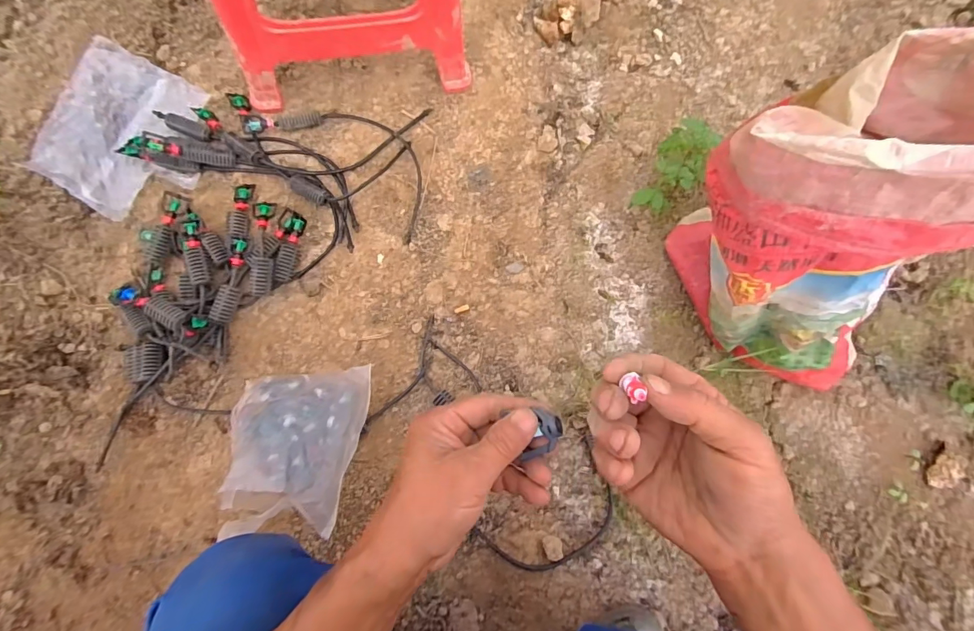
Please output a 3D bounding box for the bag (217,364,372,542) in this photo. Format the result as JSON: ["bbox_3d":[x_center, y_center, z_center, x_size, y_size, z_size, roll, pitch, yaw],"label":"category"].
[{"bbox_3d":[-0.258,0.185,0.587,0.187,0.123,0.219,-2,81,-3],"label":"bag"}]

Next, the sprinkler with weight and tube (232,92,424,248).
[{"bbox_3d":[-0.237,-0.280,0.711,0.361,0.041,0.148,34,81,3],"label":"sprinkler with weight and tube"}]

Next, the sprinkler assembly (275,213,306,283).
[{"bbox_3d":[-0.305,-0.108,0.679,0.023,0.027,0.116,6,81,-2],"label":"sprinkler assembly"}]

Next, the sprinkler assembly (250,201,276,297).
[{"bbox_3d":[-0.341,-0.105,0.663,0.032,0.030,0.151,-4,81,-4],"label":"sprinkler assembly"}]

